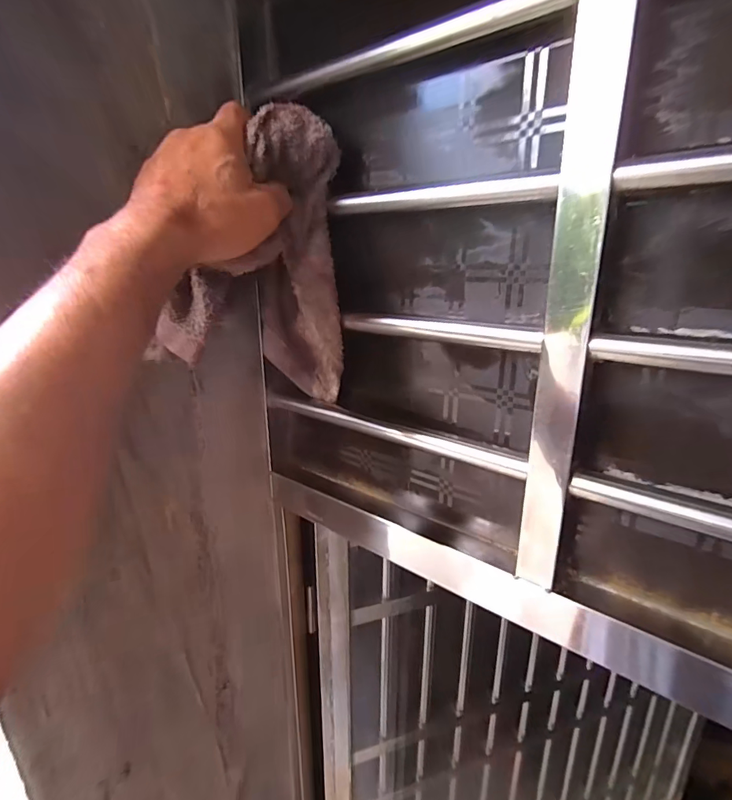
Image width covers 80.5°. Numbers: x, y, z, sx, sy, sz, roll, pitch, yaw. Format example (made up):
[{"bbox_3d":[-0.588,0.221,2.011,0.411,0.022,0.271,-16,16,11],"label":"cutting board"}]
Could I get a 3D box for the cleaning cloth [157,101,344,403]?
[{"bbox_3d":[-0.084,-0.099,0.328,0.128,0.208,0.049,-8,20,-25],"label":"cleaning cloth"}]

